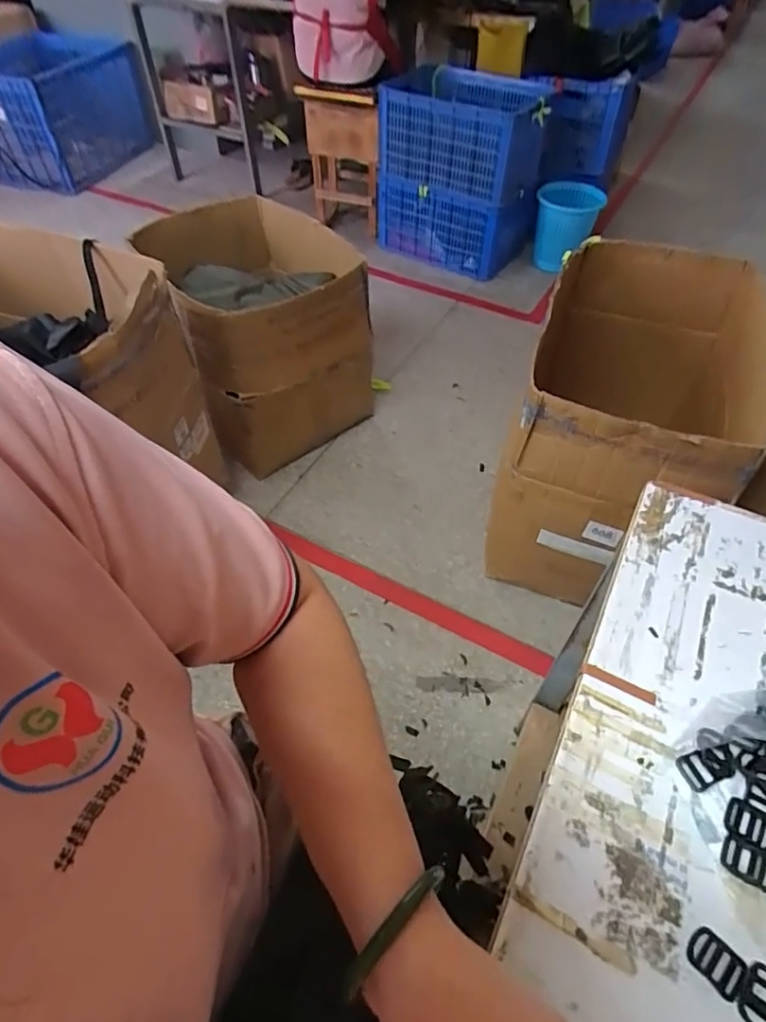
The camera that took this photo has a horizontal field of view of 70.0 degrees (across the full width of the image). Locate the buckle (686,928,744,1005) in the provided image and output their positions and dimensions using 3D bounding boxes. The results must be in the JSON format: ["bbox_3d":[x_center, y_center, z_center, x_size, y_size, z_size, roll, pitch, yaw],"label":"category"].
[{"bbox_3d":[0.223,0.301,0.366,0.028,0.004,0.034,-36,59,-27],"label":"buckle"}]

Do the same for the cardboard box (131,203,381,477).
[{"bbox_3d":[-0.337,-0.534,1.614,0.453,0.459,0.606,-26,55,-20],"label":"cardboard box"}]

